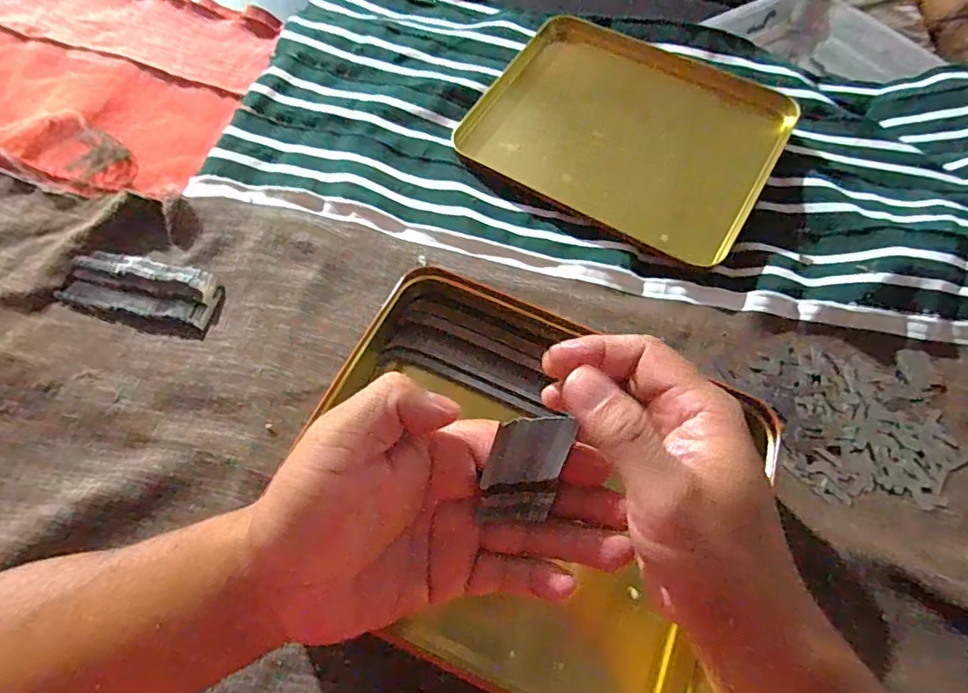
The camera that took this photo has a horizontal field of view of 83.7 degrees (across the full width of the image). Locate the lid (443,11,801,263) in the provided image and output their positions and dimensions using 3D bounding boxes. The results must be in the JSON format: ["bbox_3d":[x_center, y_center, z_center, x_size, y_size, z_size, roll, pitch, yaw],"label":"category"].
[{"bbox_3d":[0.127,-0.196,0.475,0.244,0.016,0.205,29,72,12],"label":"lid"}]

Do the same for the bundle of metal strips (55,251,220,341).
[{"bbox_3d":[-0.233,-0.042,0.370,0.102,0.013,0.043,15,61,3],"label":"bundle of metal strips"}]

